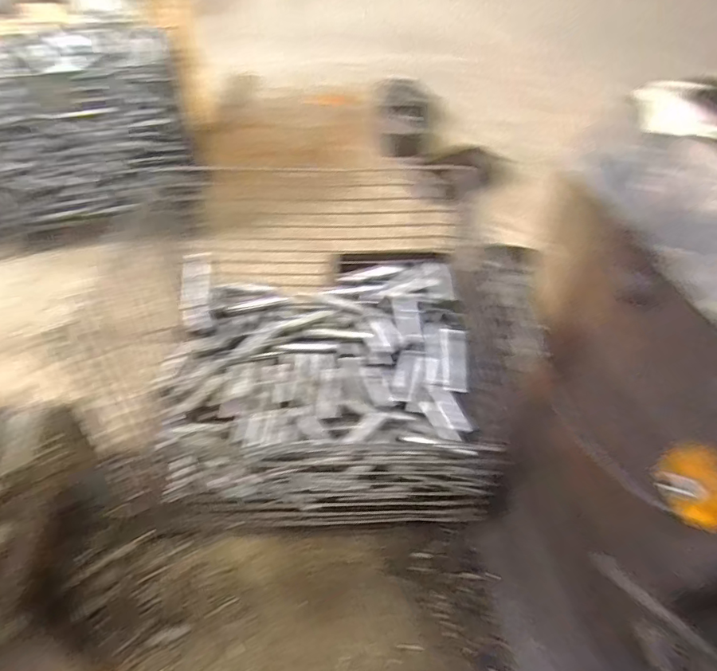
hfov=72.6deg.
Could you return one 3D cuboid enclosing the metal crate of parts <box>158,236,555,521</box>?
[{"bbox_3d":[-0.086,0.038,1.499,1.058,0.625,0.776,3,44,3],"label":"metal crate of parts"}]

